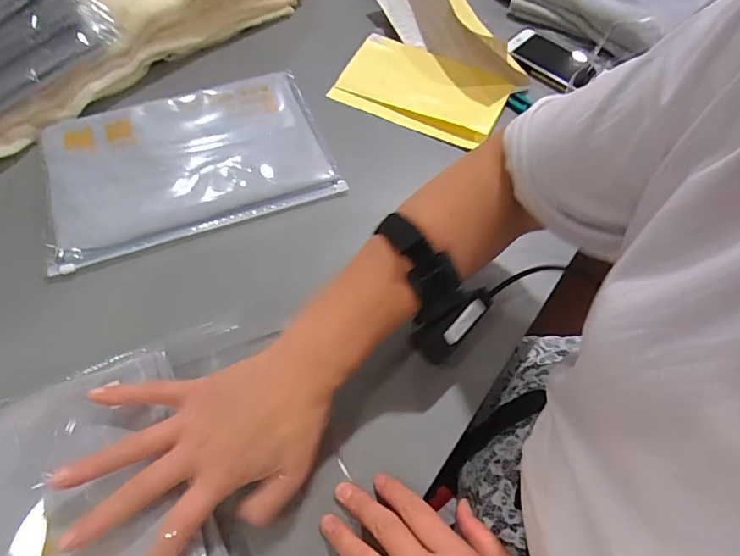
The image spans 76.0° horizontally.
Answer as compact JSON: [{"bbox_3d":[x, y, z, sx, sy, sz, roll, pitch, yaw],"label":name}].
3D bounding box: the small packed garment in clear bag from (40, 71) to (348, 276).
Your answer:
[{"bbox_3d":[-0.193,-0.133,0.503,0.285,0.015,0.195,-17,62,-12],"label":"small packed garment in clear bag"}]

